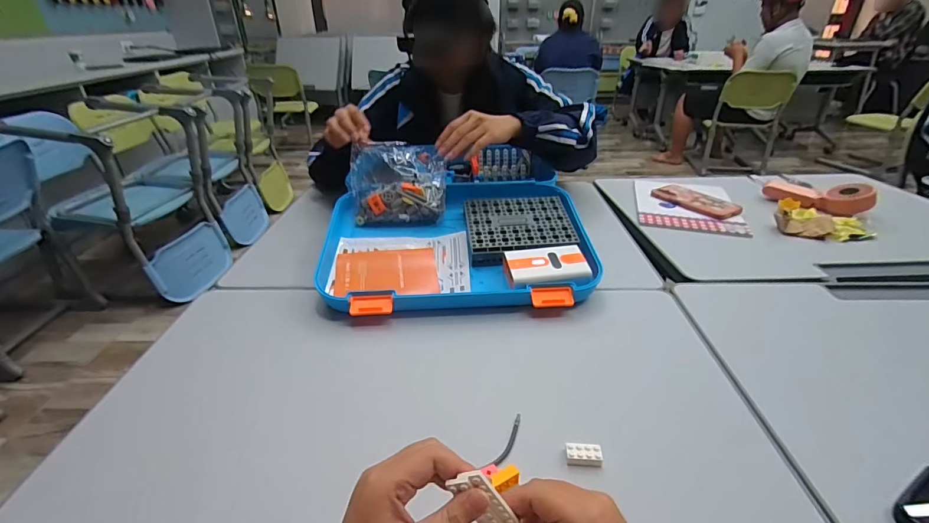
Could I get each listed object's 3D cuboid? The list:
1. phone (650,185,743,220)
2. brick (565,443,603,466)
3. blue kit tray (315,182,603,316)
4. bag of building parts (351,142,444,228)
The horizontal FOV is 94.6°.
[{"bbox_3d":[0.484,-0.128,0.907,0.079,0.018,0.167,-17,34,-26],"label":"phone"},{"bbox_3d":[0.112,0.181,0.402,0.033,0.010,0.017,2,30,4],"label":"brick"},{"bbox_3d":[-0.011,-0.039,0.681,0.398,0.057,0.303,-4,42,0],"label":"blue kit tray"},{"bbox_3d":[-0.109,-0.133,0.727,0.149,0.141,0.027,-3,-9,-2],"label":"bag of building parts"}]

